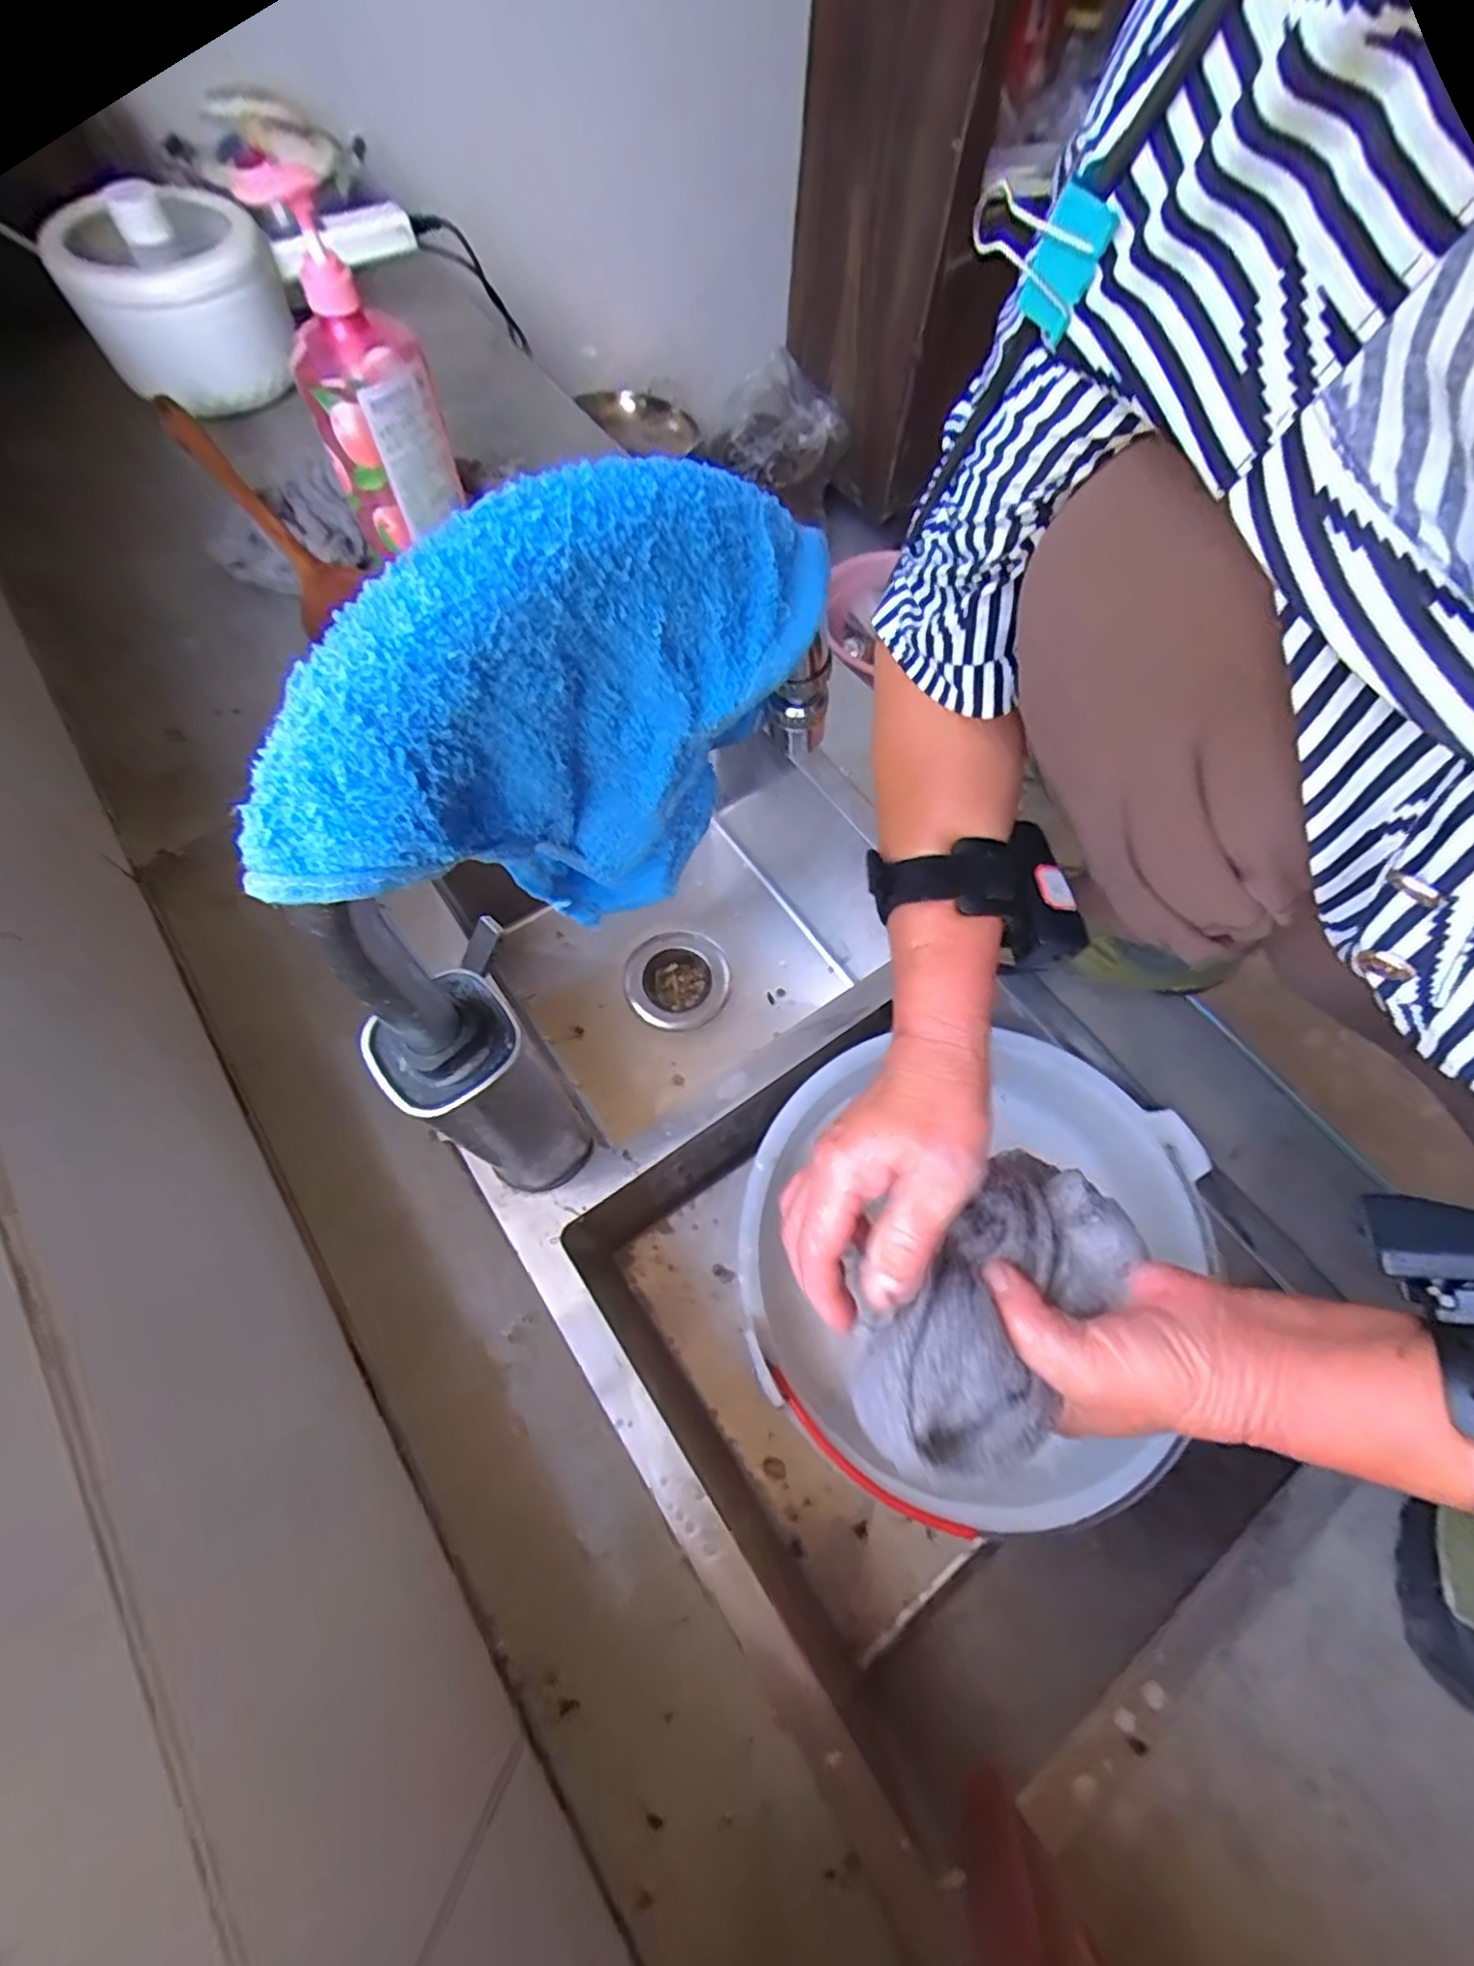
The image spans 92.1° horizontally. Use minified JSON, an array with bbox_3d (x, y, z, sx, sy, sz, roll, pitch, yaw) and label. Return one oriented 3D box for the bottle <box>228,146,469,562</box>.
[{"bbox_3d":[-0.298,-0.481,0.567,0.101,0.251,0.076,-17,68,-10],"label":"bottle"}]

